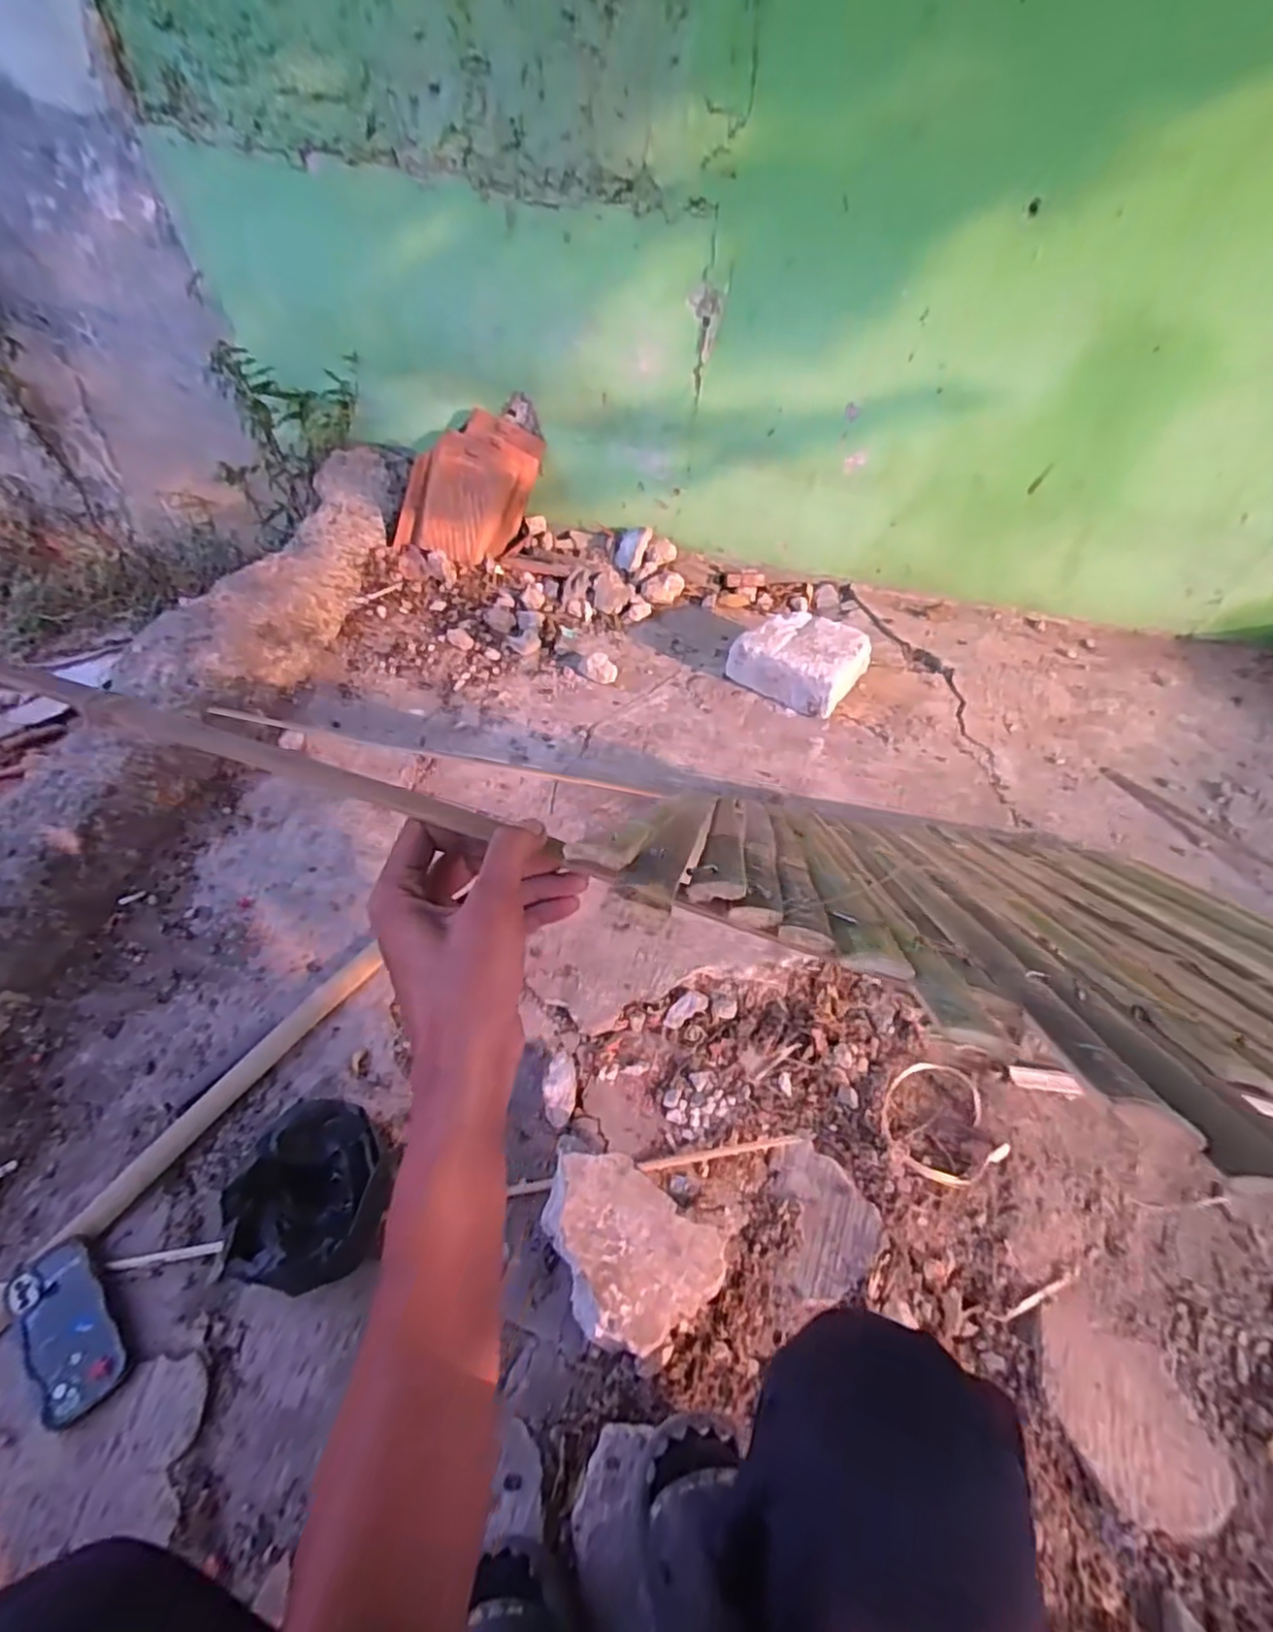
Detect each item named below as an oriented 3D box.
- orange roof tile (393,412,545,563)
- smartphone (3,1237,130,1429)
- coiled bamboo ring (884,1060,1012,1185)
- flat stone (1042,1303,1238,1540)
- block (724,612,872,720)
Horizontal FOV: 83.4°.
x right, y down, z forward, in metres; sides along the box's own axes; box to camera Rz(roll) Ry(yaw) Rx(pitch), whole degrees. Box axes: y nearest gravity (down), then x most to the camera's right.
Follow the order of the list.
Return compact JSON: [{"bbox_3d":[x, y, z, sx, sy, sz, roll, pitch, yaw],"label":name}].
[{"bbox_3d":[-0.397,-0.768,1.688,0.255,0.084,0.347,22,97,-4],"label":"orange roof tile"},{"bbox_3d":[-0.598,0.534,0.746,0.083,0.017,0.175,-36,61,-29],"label":"smartphone"},{"bbox_3d":[0.374,0.379,0.889,0.137,0.022,0.150,0,51,-1],"label":"coiled bamboo ring"},{"bbox_3d":[0.493,0.593,0.712,0.137,0.012,0.180,-12,52,-11],"label":"flat stone"},{"bbox_3d":[0.330,-0.311,1.425,0.227,0.104,0.187,36,58,27],"label":"block"}]

